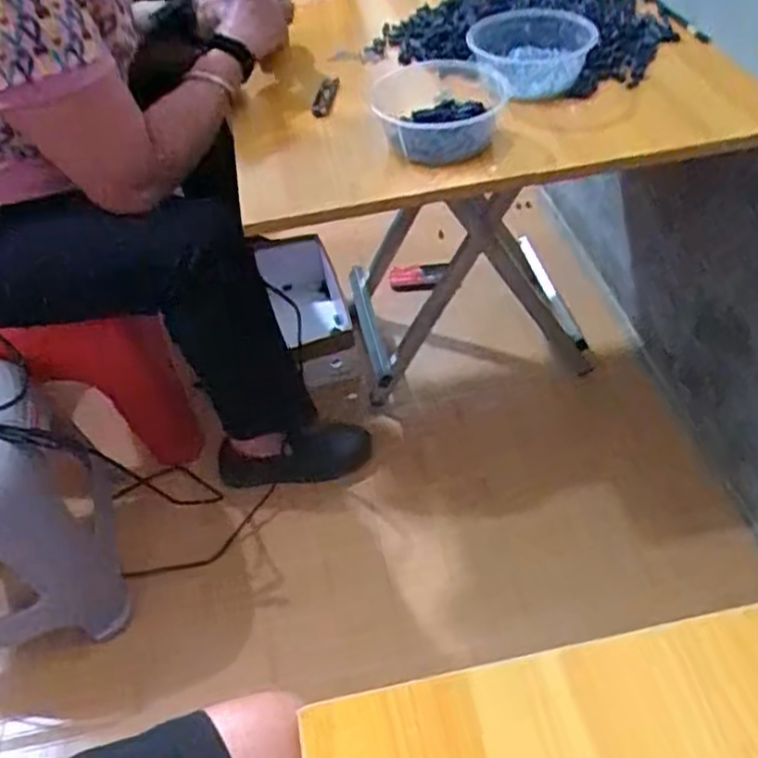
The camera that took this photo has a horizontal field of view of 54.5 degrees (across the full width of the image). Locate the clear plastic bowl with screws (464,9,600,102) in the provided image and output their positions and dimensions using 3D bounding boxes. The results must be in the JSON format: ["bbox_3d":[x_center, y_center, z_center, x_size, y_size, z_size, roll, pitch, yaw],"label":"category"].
[{"bbox_3d":[0.182,-0.388,0.880,0.143,0.075,0.111,11,50,17],"label":"clear plastic bowl with screws"}]

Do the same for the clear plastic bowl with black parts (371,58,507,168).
[{"bbox_3d":[0.074,-0.316,0.866,0.159,0.065,0.195,-4,47,4],"label":"clear plastic bowl with black parts"}]

